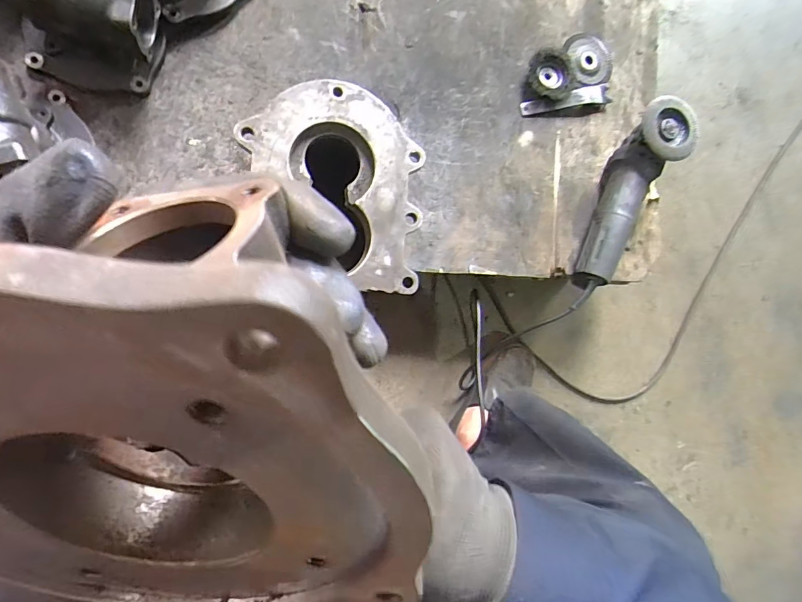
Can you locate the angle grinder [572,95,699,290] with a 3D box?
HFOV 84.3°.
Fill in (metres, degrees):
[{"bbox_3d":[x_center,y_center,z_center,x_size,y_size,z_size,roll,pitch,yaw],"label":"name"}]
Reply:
[{"bbox_3d":[0.363,-0.161,0.702,0.087,0.090,0.315,22,83,-12],"label":"angle grinder"}]

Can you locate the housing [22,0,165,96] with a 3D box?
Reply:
[{"bbox_3d":[-0.376,-0.327,0.520,0.151,0.111,0.109,5,87,-14],"label":"housing"}]

